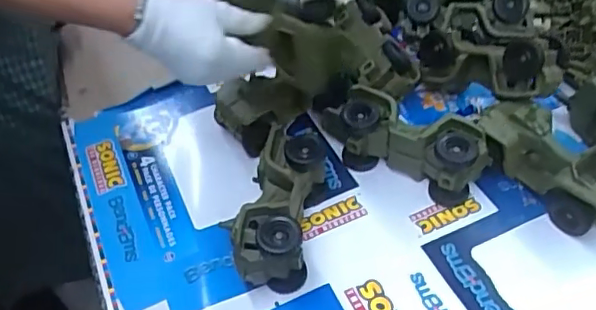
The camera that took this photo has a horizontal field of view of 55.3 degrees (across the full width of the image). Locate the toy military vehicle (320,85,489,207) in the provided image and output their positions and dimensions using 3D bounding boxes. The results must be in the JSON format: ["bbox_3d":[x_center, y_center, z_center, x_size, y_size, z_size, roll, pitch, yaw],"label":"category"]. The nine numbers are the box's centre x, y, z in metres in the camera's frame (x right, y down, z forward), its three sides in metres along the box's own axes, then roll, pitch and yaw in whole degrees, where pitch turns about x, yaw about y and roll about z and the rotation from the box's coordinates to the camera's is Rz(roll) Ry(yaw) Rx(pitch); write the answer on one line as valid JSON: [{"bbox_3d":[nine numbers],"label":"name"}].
[{"bbox_3d":[0.112,-0.016,0.667,0.199,0.081,0.069,26,56,27],"label":"toy military vehicle"}]

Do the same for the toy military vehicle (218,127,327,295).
[{"bbox_3d":[-0.022,0.056,0.614,0.083,0.080,0.169,6,49,13],"label":"toy military vehicle"}]

